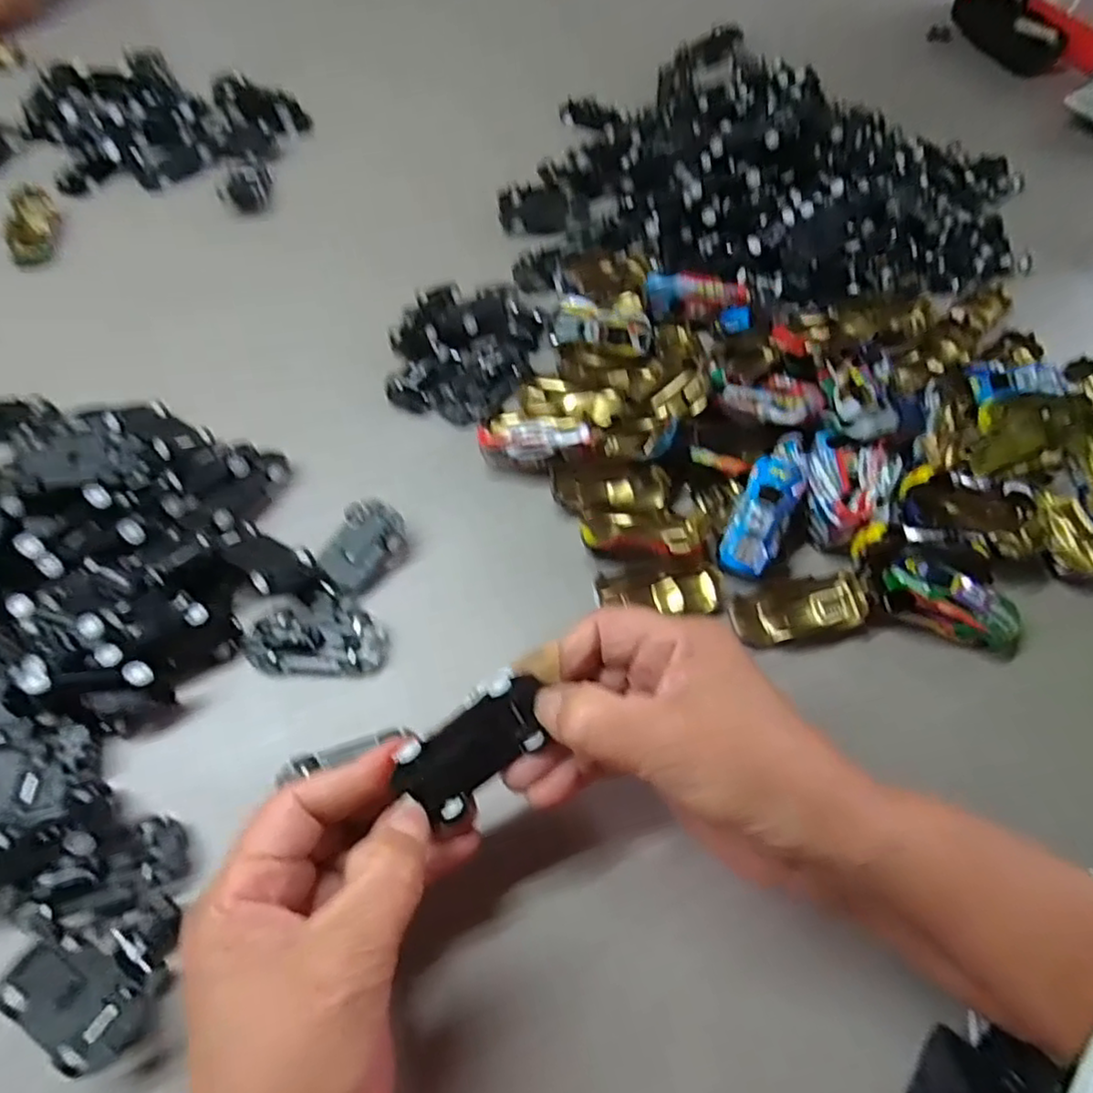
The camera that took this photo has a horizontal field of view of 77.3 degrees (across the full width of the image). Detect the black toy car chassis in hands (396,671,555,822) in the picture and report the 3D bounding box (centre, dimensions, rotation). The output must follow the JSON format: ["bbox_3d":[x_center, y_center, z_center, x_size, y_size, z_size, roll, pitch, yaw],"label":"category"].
[{"bbox_3d":[-0.027,0.071,0.253,0.055,0.014,0.032,-35,104,-17],"label":"black toy car chassis in hands"}]

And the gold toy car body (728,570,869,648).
[{"bbox_3d":[0.125,0.029,0.341,0.064,0.011,0.033,-6,60,-4],"label":"gold toy car body"}]

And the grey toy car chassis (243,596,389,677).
[{"bbox_3d":[-0.112,0.043,0.334,0.065,0.014,0.038,4,60,2],"label":"grey toy car chassis"}]

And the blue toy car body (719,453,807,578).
[{"bbox_3d":[0.112,-0.017,0.353,0.027,0.013,0.068,23,84,13],"label":"blue toy car body"}]

